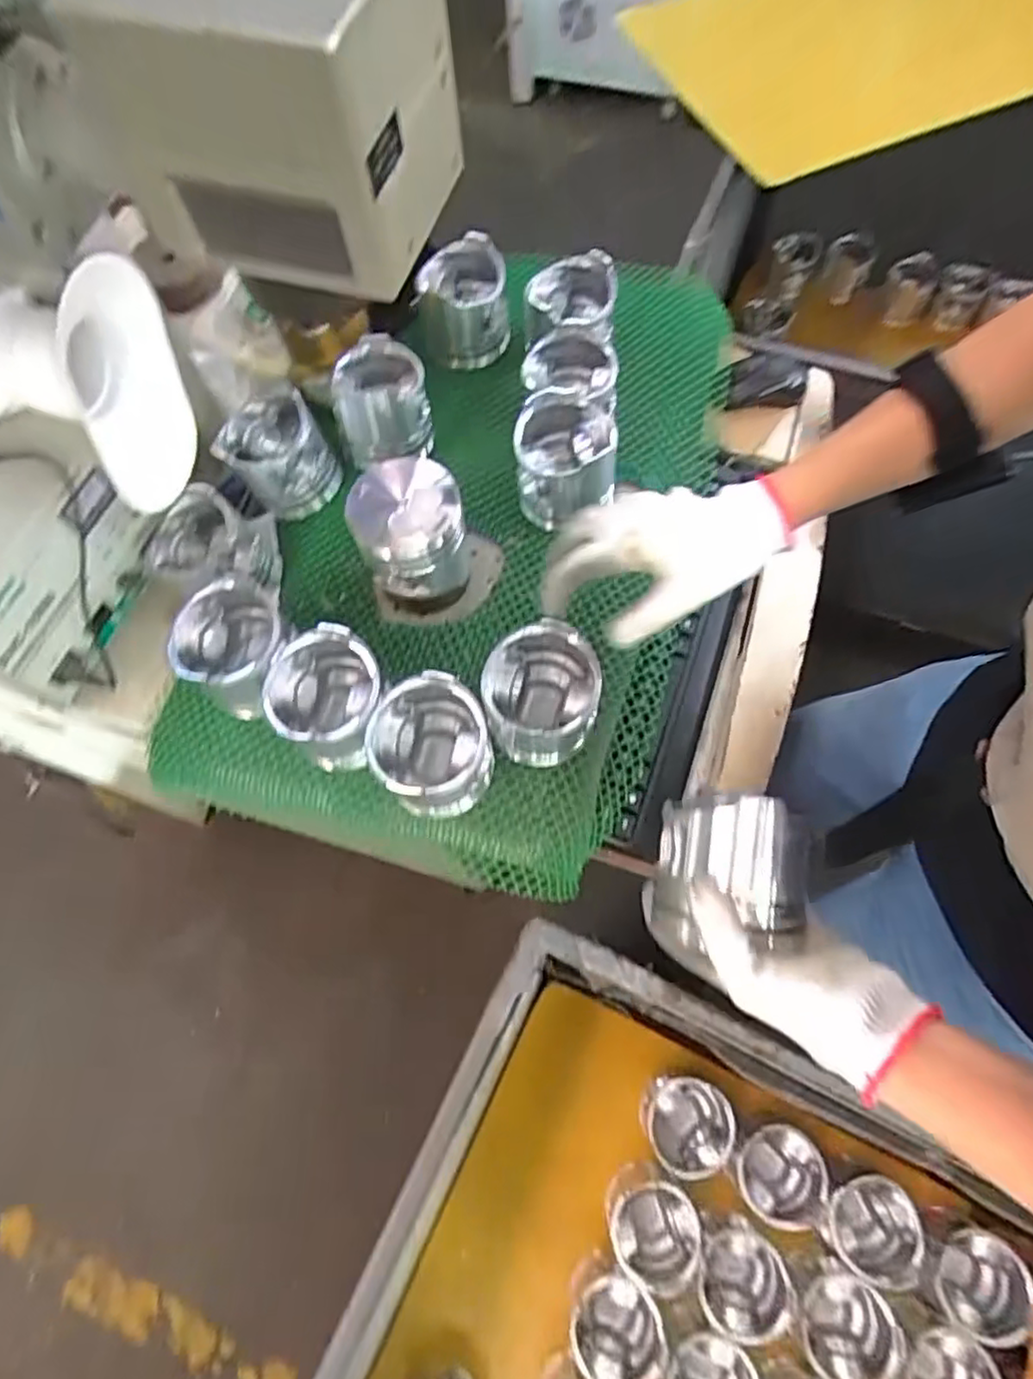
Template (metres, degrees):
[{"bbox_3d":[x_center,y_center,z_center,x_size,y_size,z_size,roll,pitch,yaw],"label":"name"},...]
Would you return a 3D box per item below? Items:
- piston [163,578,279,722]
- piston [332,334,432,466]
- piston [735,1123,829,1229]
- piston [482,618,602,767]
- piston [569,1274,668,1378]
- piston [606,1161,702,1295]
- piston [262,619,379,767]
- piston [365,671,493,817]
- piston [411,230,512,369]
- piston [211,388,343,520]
[{"bbox_3d":[-0.231,-0.031,0.584,0.091,0.084,0.092,-1,66,3],"label":"piston"},{"bbox_3d":[-0.132,-0.284,0.672,0.087,0.081,0.101,-14,66,-3],"label":"piston"},{"bbox_3d":[0.280,0.515,0.736,0.091,0.063,0.086,-1,66,3],"label":"piston"},{"bbox_3d":[0.020,0.007,0.548,0.088,0.084,0.091,-1,66,3],"label":"piston"},{"bbox_3d":[0.099,0.637,0.687,0.086,0.084,0.085,-1,66,3],"label":"piston"},{"bbox_3d":[0.142,0.559,0.720,0.089,0.079,0.090,-1,66,3],"label":"piston"},{"bbox_3d":[-0.150,0.006,0.549,0.087,0.088,0.091,-17,66,-4],"label":"piston"},{"bbox_3d":[-0.064,0.051,0.540,0.095,0.102,0.090,-1,66,3],"label":"piston"},{"bbox_3d":[-0.056,-0.412,0.737,0.093,0.100,0.093,-7,66,0],"label":"piston"},{"bbox_3d":[-0.232,-0.229,0.667,0.093,0.089,0.088,-1,66,3],"label":"piston"}]

